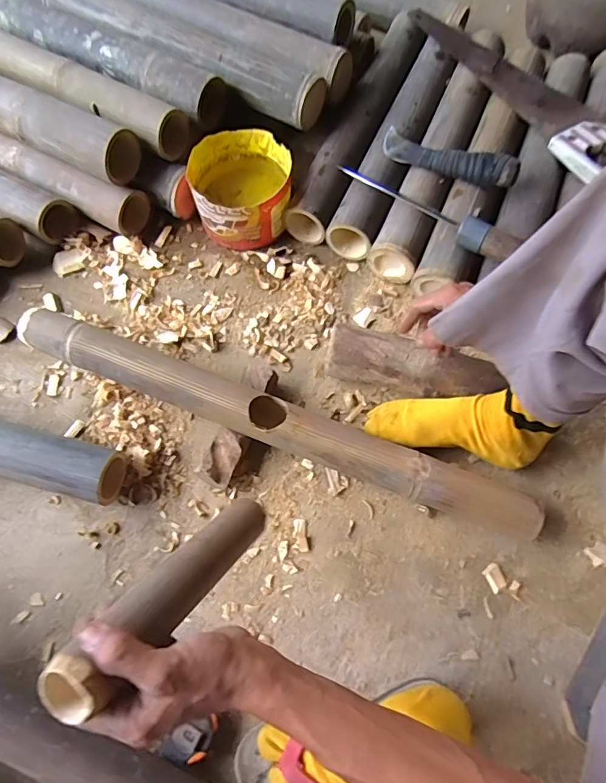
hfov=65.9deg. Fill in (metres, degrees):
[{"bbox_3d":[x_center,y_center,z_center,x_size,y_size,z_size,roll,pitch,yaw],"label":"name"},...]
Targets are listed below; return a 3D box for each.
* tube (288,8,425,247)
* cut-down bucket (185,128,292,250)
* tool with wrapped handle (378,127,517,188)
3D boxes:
[{"bbox_3d":[0.097,-0.460,0.804,0.086,0.078,0.484,21,70,8],"label":"tube"},{"bbox_3d":[-0.092,-0.311,0.736,0.148,0.097,0.154,0,68,0],"label":"cut-down bucket"},{"bbox_3d":[0.211,-0.346,0.692,0.212,0.032,0.047,28,70,25],"label":"tool with wrapped handle"}]

